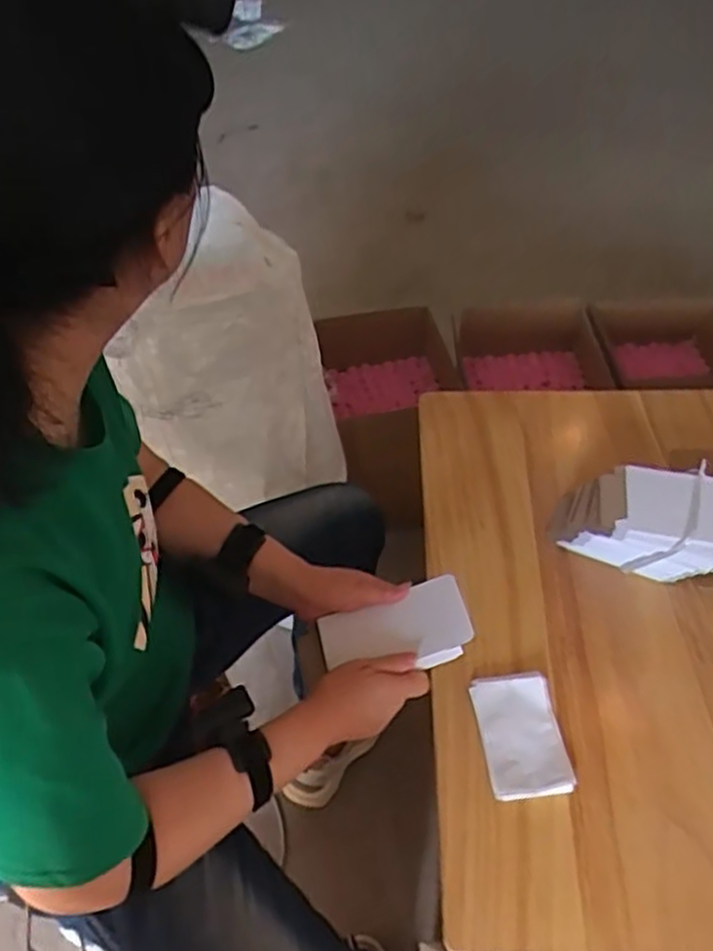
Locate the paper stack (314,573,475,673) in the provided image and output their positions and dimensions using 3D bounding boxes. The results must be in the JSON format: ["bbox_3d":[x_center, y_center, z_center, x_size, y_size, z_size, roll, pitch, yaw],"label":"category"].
[{"bbox_3d":[0.037,0.160,0.778,0.159,0.019,0.085,-16,48,15],"label":"paper stack"}]

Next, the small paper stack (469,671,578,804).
[{"bbox_3d":[0.179,0.282,0.817,0.086,0.008,0.132,-7,54,-5],"label":"small paper stack"}]

